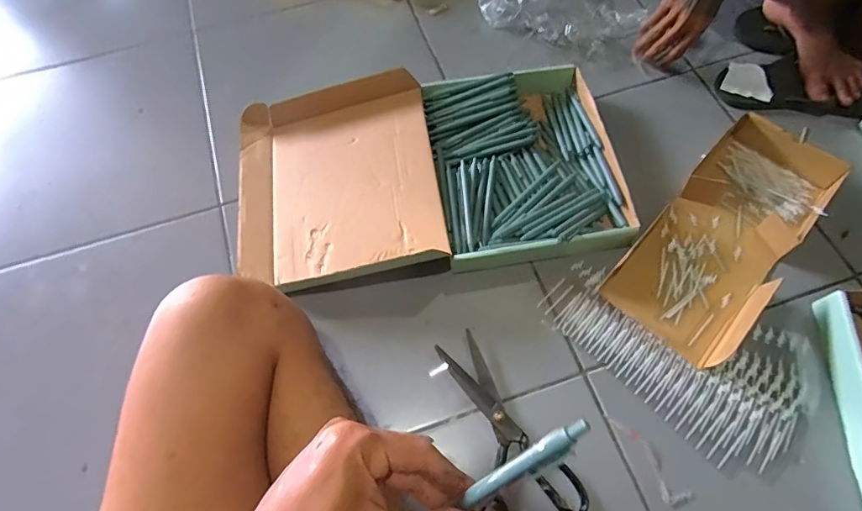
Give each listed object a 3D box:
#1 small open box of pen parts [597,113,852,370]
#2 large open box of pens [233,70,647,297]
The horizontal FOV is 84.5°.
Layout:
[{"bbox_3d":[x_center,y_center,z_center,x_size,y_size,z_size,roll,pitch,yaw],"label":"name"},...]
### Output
[{"bbox_3d":[0.411,-0.041,0.649,0.168,0.048,0.382,38,72,17],"label":"small open box of pen parts"},{"bbox_3d":[-0.014,-0.124,0.697,0.550,0.056,0.327,-8,66,-2],"label":"large open box of pens"}]

